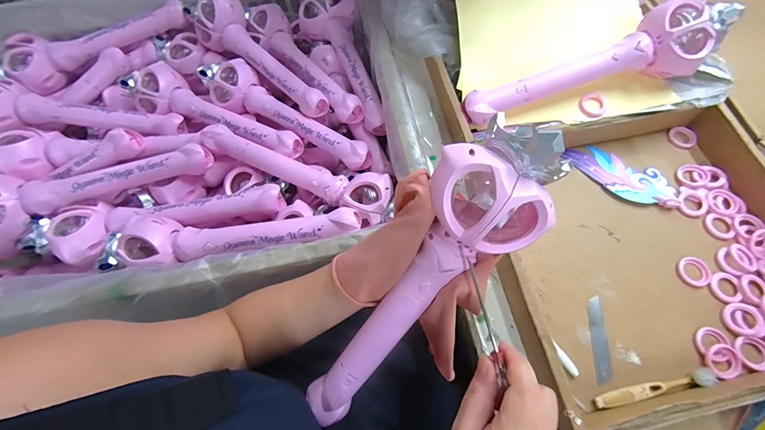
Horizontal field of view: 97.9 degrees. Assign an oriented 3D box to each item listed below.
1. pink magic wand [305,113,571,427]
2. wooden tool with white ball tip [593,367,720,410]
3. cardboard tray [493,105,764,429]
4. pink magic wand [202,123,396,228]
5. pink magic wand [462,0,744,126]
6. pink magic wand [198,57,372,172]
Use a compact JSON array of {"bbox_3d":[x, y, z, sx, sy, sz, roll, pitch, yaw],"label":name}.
[{"bbox_3d":[0.026,0.075,0.303,0.088,0.046,0.346,41,115,18],"label":"pink magic wand"},{"bbox_3d":[0.304,0.194,0.371,0.140,0.010,0.017,-12,67,-2],"label":"wooden tool with white ball tip"},{"bbox_3d":[0.331,0.039,0.417,0.377,0.056,0.338,-12,66,-2],"label":"cardboard tray"},{"bbox_3d":[-0.139,-0.071,0.525,0.335,0.035,0.067,21,69,12],"label":"pink magic wand"},{"bbox_3d":[0.290,-0.215,0.470,0.362,0.084,0.087,-12,67,-2],"label":"pink magic wand"},{"bbox_3d":[-0.183,-0.176,0.594,0.357,0.055,0.088,35,73,16],"label":"pink magic wand"}]

